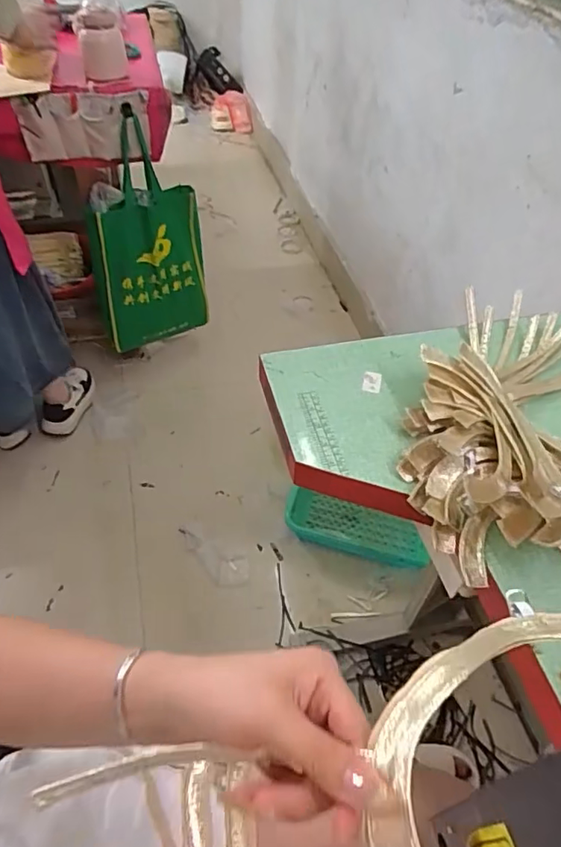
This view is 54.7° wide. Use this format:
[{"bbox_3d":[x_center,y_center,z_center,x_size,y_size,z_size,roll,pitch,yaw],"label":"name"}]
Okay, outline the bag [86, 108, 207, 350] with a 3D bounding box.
[{"bbox_3d":[-0.334,-0.428,1.379,0.277,0.503,0.126,-19,53,-19],"label":"bag"}]

